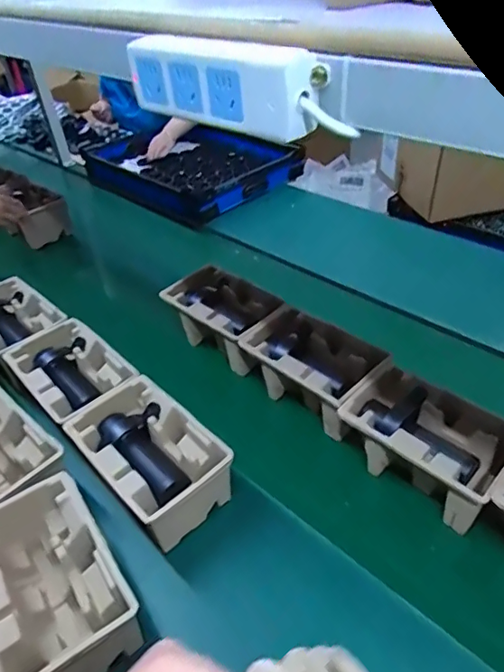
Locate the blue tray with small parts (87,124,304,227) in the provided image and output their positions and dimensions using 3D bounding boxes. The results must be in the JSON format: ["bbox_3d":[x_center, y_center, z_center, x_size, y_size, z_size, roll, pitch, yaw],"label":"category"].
[{"bbox_3d":[-0.224,-0.586,1.652,0.476,0.083,0.685,-32,46,-27],"label":"blue tray with small parts"}]

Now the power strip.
[{"bbox_3d":[-0.029,-0.181,0.364,0.159,0.055,0.024,23,49,31],"label":"power strip"}]

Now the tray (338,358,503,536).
[{"bbox_3d":[0.250,0.155,0.728,0.219,0.095,0.134,29,52,35],"label":"tray"}]

